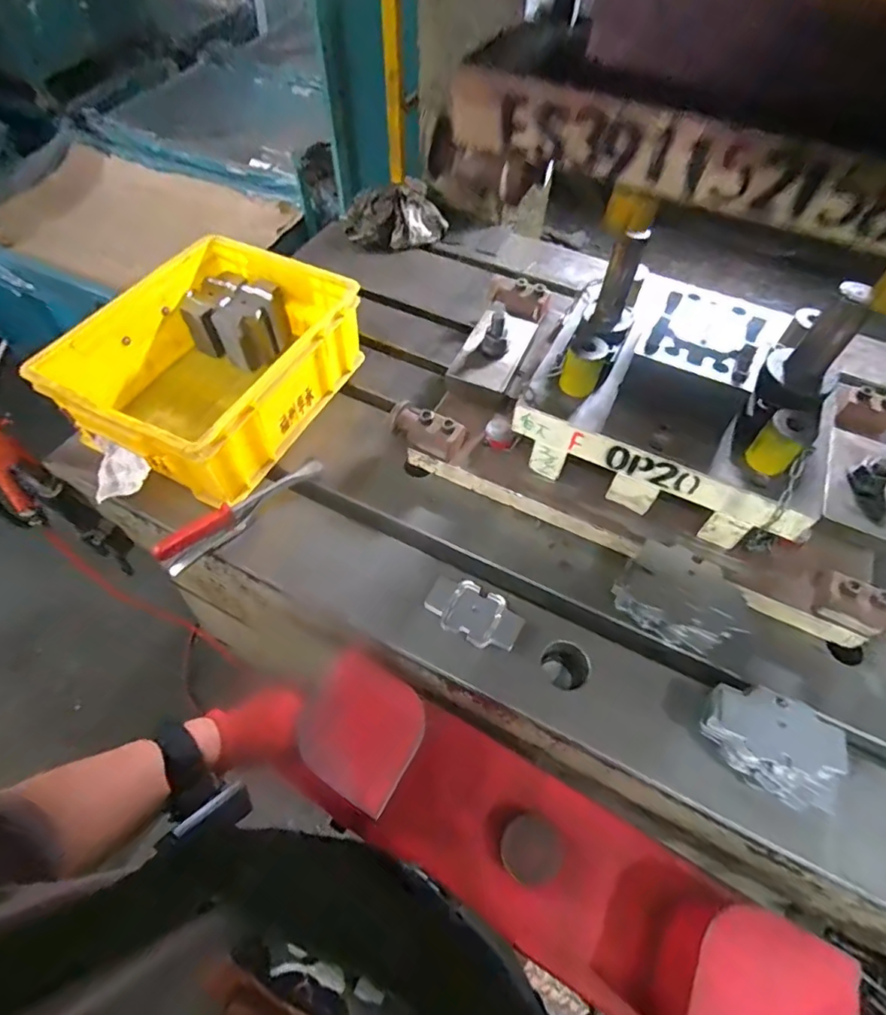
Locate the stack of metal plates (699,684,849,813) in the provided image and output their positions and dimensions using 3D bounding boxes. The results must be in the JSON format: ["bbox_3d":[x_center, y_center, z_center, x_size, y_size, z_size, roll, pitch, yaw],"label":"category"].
[{"bbox_3d":[0.302,0.211,0.491,0.118,0.052,0.078,29,60,16],"label":"stack of metal plates"}]

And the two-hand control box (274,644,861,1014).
[{"bbox_3d":[0.103,0.341,0.518,0.486,0.120,0.134,24,58,18],"label":"two-hand control box"}]

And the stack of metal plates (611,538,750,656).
[{"bbox_3d":[0.249,0.099,0.565,0.125,0.050,0.093,29,60,16],"label":"stack of metal plates"}]

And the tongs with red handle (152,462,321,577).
[{"bbox_3d":[-0.237,0.006,0.636,0.210,0.043,0.018,-34,64,-23],"label":"tongs with red handle"}]

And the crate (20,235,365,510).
[{"bbox_3d":[-0.301,-0.193,0.713,0.271,0.134,0.338,24,58,13],"label":"crate"}]

